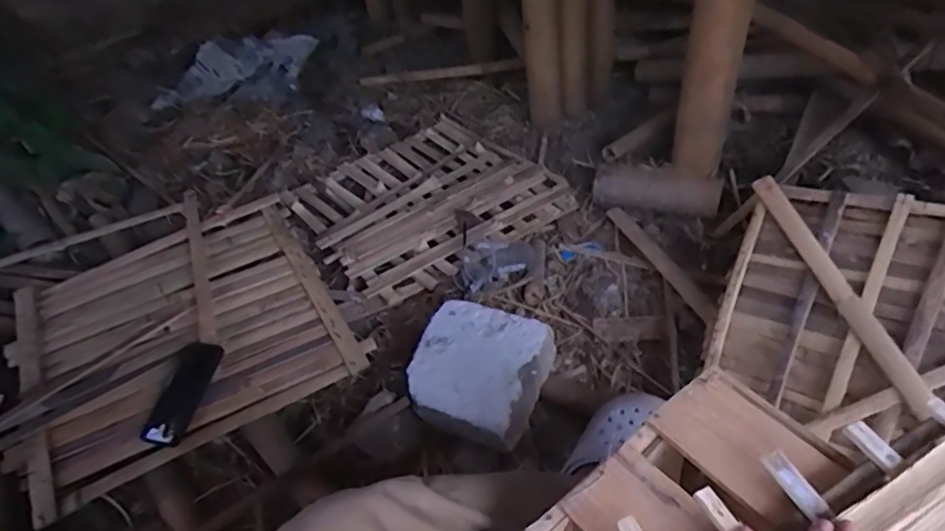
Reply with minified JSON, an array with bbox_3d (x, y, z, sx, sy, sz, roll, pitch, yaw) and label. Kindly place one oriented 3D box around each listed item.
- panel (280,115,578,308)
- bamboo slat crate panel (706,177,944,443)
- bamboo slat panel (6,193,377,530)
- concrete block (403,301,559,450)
[{"bbox_3d":[-0.117,-0.174,1.401,0.557,0.030,0.515,-32,50,-23],"label":"panel"},{"bbox_3d":[0.601,0.075,0.781,0.513,0.034,0.338,16,78,42],"label":"bamboo slat crate panel"},{"bbox_3d":[-0.507,0.116,1.031,0.514,0.057,0.468,-26,55,-22],"label":"bamboo slat panel"},{"bbox_3d":[0.008,0.173,0.943,0.204,0.106,0.195,16,46,22],"label":"concrete block"}]

